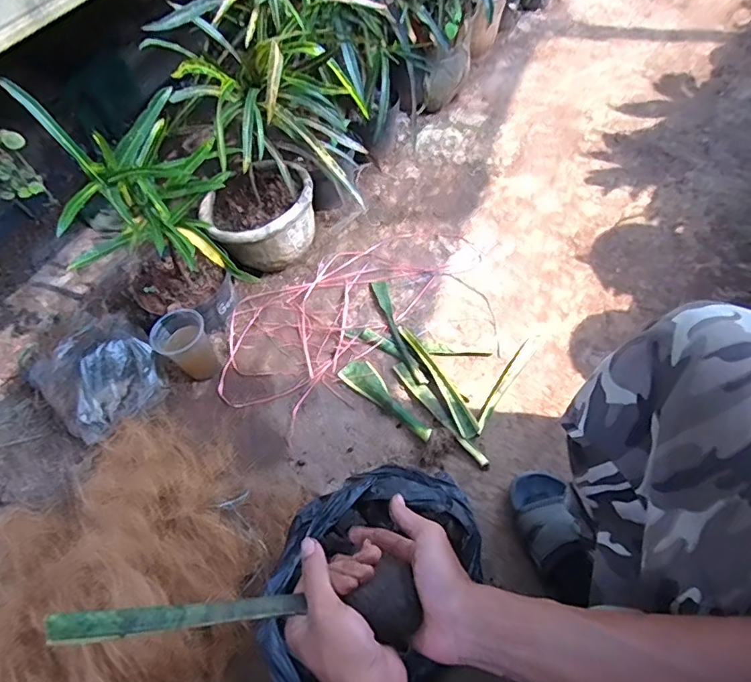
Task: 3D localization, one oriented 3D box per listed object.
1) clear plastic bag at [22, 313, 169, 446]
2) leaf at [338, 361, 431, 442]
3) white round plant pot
[{"bbox_3d":[-0.469,0.062,0.893,0.192,0.090,0.186,-34,57,-15],"label":"clear plastic bag"},{"bbox_3d":[0.022,0.098,0.878,0.054,0.019,0.190,-40,62,-20],"label":"leaf"},{"bbox_3d":[-0.214,-0.236,1.017,0.206,0.122,0.186,-27,55,-10],"label":"white round plant pot"}]

